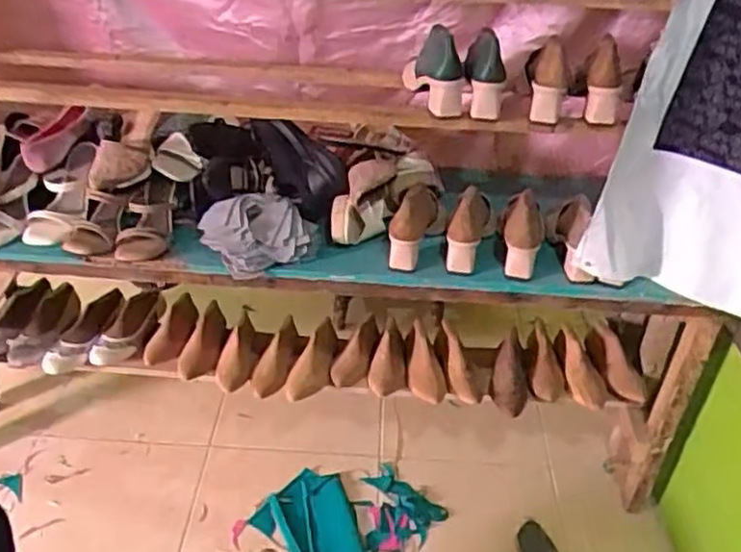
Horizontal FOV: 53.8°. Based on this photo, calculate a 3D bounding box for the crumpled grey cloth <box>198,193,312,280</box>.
[{"bbox_3d":[-0.201,-0.076,1.288,0.189,0.070,0.155,-6,36,-14],"label":"crumpled grey cloth"}]

